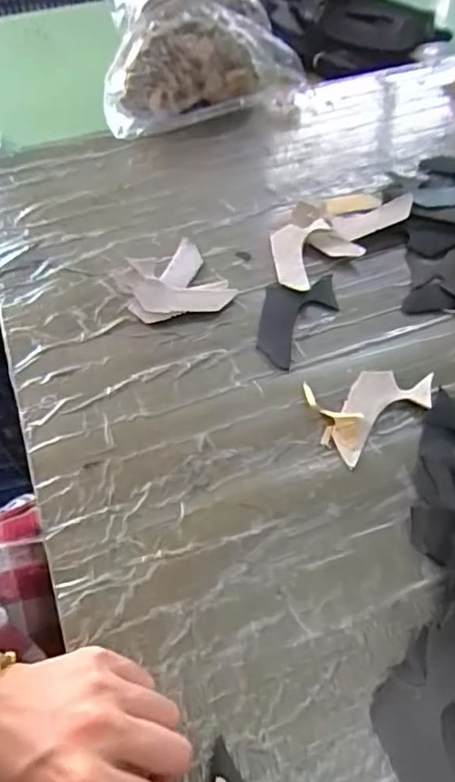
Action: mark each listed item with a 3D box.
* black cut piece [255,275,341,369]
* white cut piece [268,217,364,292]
[{"bbox_3d":[0.059,-0.065,0.495,0.062,0.005,0.108,14,57,11],"label":"black cut piece"},{"bbox_3d":[0.074,-0.133,0.539,0.085,0.008,0.072,-36,62,-21],"label":"white cut piece"}]

